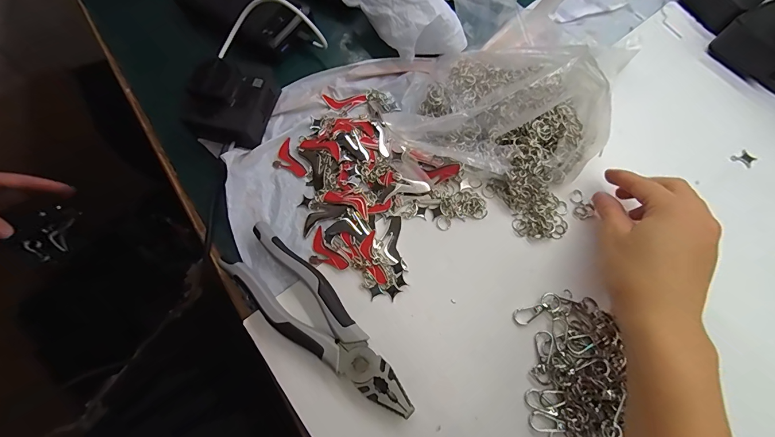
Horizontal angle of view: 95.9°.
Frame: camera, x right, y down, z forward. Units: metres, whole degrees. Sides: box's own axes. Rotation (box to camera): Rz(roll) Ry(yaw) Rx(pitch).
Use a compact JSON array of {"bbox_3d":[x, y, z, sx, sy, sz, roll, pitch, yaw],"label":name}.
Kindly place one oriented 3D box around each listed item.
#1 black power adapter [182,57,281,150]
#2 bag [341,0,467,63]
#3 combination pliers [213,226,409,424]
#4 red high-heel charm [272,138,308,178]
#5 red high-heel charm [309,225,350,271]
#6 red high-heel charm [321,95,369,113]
[{"bbox_3d":[-0.155,-0.114,0.342,0.069,0.045,0.077,11,72,6],"label":"black power adapter"},{"bbox_3d":[0.013,-0.215,0.359,0.071,0.065,0.135,-37,74,-10],"label":"bag"},{"bbox_3d":[-0.056,0.085,0.286,0.188,0.019,0.052,43,78,14],"label":"combination pliers"},{"bbox_3d":[-0.100,-0.056,0.347,0.026,0.004,0.044,-28,73,-7],"label":"red high-heel charm"},{"bbox_3d":[-0.057,0.033,0.313,0.025,0.005,0.045,-38,74,-10],"label":"red high-heel charm"},{"bbox_3d":[-0.045,-0.120,0.364,0.046,0.004,0.019,0,72,2],"label":"red high-heel charm"}]

